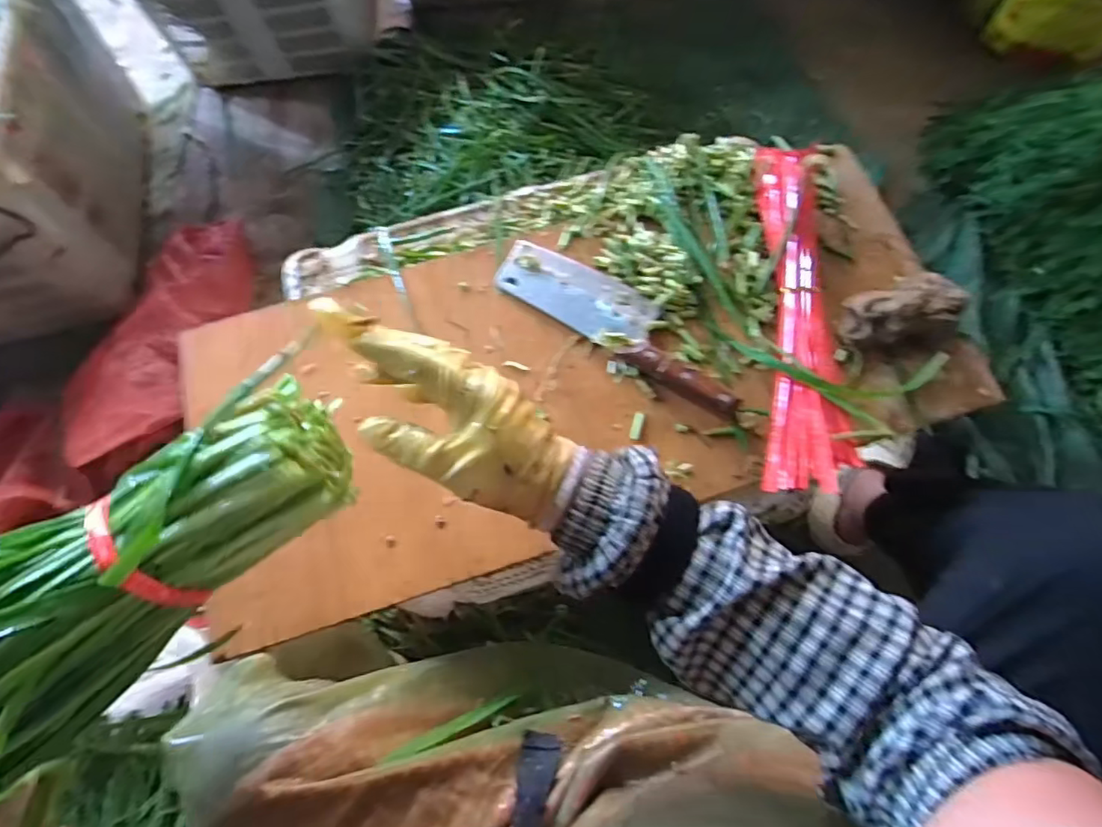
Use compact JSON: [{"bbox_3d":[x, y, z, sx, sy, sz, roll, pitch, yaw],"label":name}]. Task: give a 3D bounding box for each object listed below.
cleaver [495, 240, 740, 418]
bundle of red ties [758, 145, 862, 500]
[{"bbox_3d":[0.069,-0.099,0.570,0.280,0.025,0.077,34,74,14],"label":"cleaver"},{"bbox_3d":[0.247,-0.108,0.553,0.076,0.059,0.364,3,69,4],"label":"bundle of red ties"}]

